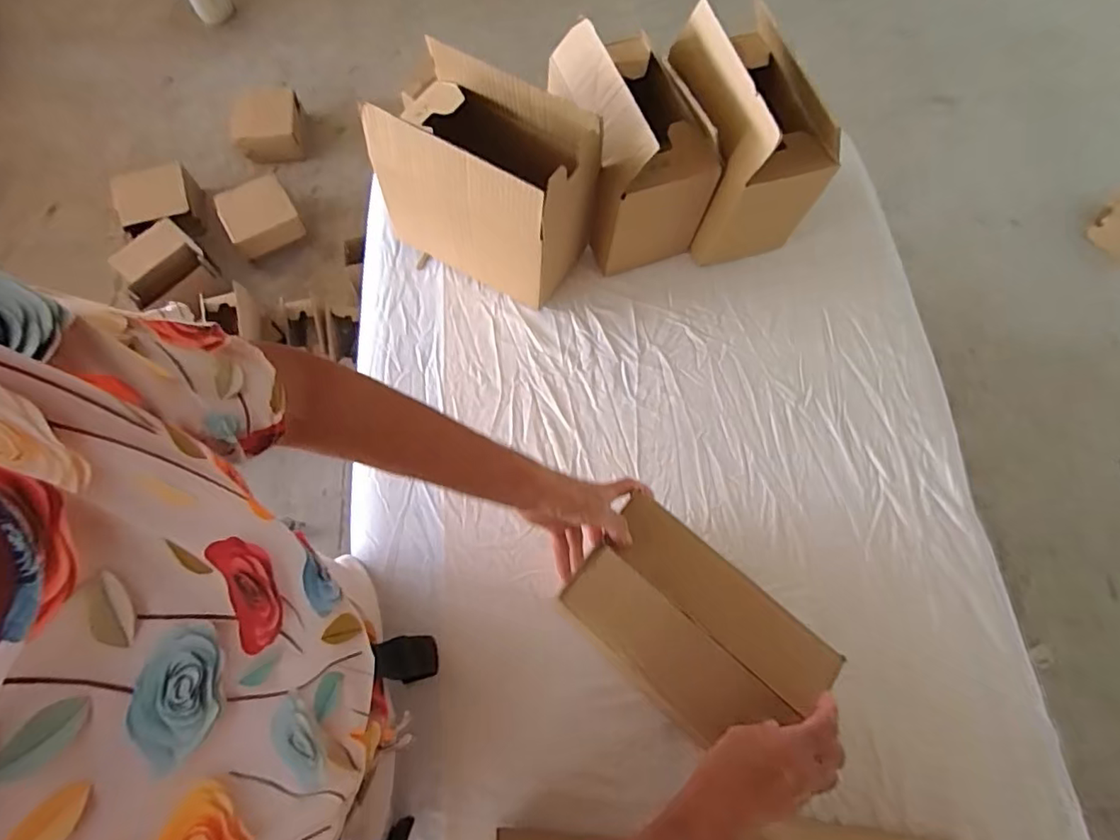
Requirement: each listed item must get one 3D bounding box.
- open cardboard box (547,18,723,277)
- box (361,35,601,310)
[{"bbox_3d":[0.086,-0.354,0.723,0.144,0.212,0.235,-16,72,-8],"label":"open cardboard box"},{"bbox_3d":[-0.084,-0.278,0.680,0.223,0.226,0.144,26,71,6],"label":"box"}]

